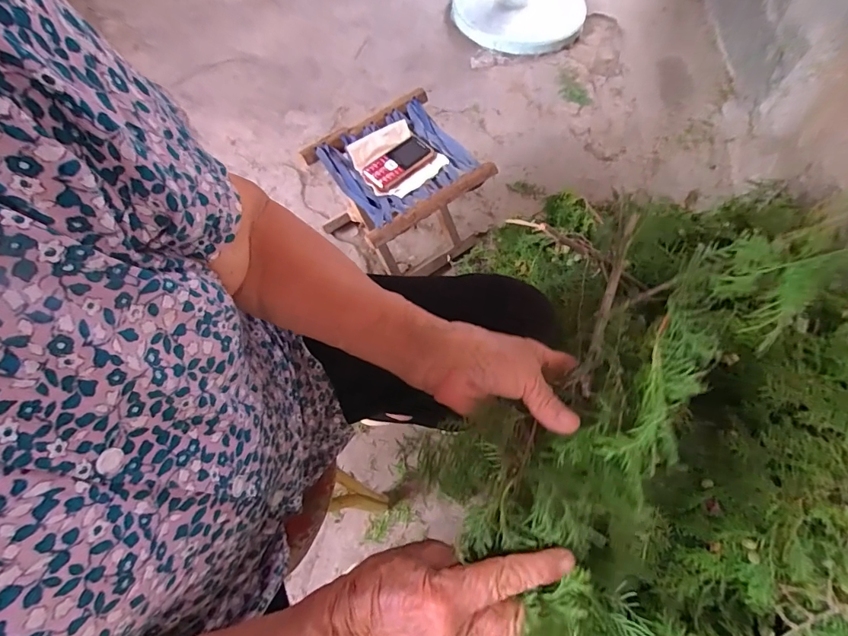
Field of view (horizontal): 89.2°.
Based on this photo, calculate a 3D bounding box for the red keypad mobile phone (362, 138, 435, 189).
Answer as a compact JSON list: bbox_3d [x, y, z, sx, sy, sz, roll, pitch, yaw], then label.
[{"bbox_3d":[-0.044,-0.265,0.731,0.122,0.014,0.055,-41,74,-18],"label":"red keypad mobile phone"}]

